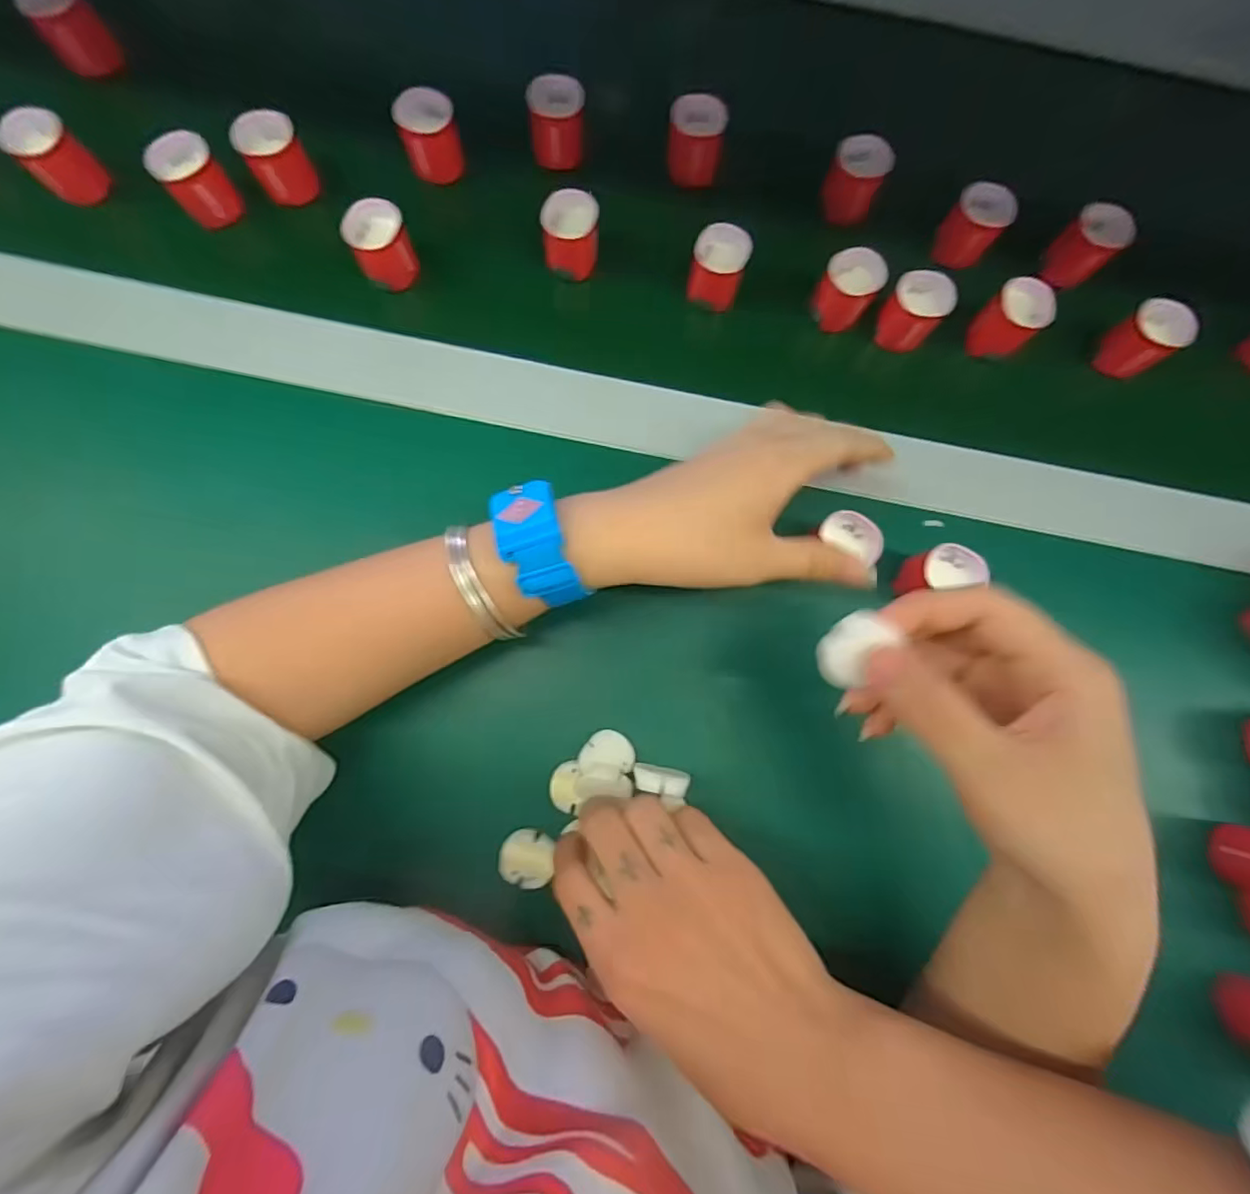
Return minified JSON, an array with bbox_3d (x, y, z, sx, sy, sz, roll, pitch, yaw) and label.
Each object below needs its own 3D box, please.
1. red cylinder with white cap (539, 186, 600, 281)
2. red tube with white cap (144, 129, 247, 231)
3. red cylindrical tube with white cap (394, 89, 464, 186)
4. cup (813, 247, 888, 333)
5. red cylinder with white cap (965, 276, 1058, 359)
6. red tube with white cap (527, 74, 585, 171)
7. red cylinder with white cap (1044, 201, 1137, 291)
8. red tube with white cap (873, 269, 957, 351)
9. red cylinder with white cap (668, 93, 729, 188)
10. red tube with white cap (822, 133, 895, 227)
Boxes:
[{"bbox_3d":[-0.031,-0.208,0.339,0.031,0.032,0.031,1,84,-3],"label":"red cylinder with white cap"},{"bbox_3d":[-0.244,-0.238,0.336,0.033,0.032,0.031,0,84,-3],"label":"red tube with white cap"},{"bbox_3d":[-0.114,-0.272,0.348,0.032,0.036,0.027,-19,85,-5],"label":"red cylindrical tube with white cap"},{"bbox_3d":[0.129,-0.179,0.341,0.031,0.031,0.030,0,84,-3],"label":"cup"},{"bbox_3d":[0.224,-0.161,0.343,0.031,0.037,0.027,41,83,2],"label":"red cylinder with white cap"},{"bbox_3d":[-0.040,-0.282,0.349,0.031,0.032,0.030,-5,84,-3],"label":"red tube with white cap"},{"bbox_3d":[0.275,-0.210,0.352,0.029,0.036,0.031,-36,87,-6],"label":"red cylinder with white cap"},{"bbox_3d":[0.167,-0.166,0.340,0.032,0.031,0.030,43,83,2],"label":"red tube with white cap"},{"bbox_3d":[0.042,-0.276,0.355,0.032,0.030,0.036,7,83,-2],"label":"red cylinder with white cap"},{"bbox_3d":[0.135,-0.244,0.345,0.031,0.033,0.026,18,83,-1],"label":"red tube with white cap"}]

